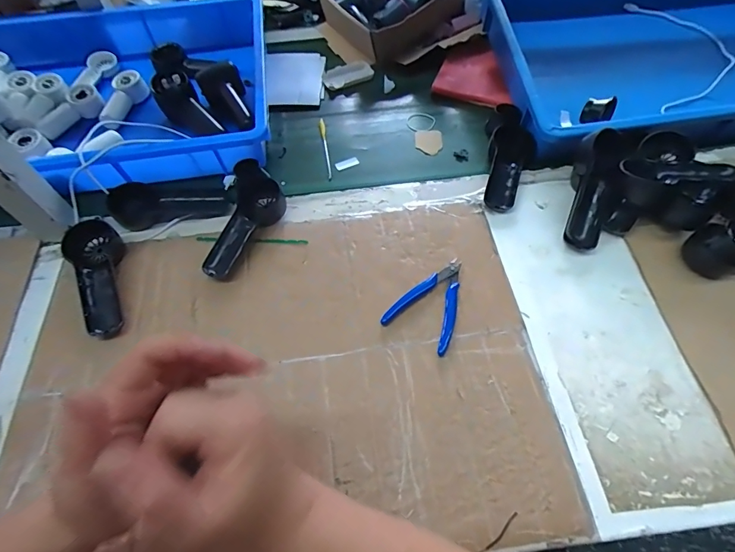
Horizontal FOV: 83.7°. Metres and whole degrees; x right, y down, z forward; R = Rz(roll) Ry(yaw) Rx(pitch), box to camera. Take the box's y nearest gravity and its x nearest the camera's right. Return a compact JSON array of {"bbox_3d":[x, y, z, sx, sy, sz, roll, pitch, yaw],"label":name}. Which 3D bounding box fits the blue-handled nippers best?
[{"bbox_3d":[0.077,0.025,0.475,0.077,0.010,0.114,26,65,17],"label":"blue-handled nippers"}]

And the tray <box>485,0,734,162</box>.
[{"bbox_3d":[0.484,-0.369,0.652,0.549,0.101,0.390,-8,61,-2],"label":"tray"}]

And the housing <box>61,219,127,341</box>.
[{"bbox_3d":[-0.324,0.004,0.488,0.055,0.033,0.155,-22,62,-9],"label":"housing"}]

